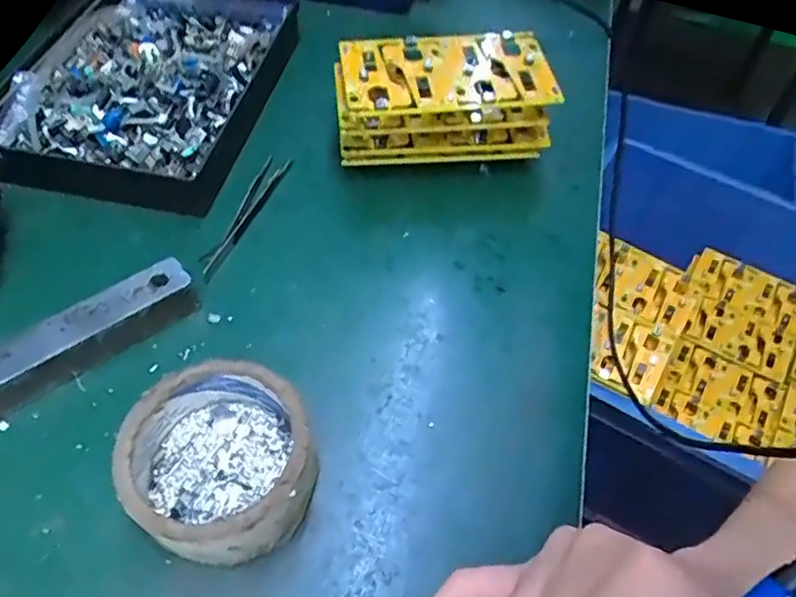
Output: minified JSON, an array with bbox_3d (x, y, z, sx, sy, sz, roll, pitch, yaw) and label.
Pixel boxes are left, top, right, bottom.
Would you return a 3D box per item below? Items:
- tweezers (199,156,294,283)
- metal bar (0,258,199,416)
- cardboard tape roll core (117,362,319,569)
[{"bbox_3d":[-0.104,-0.059,0.416,0.020,0.006,0.117,15,55,9],"label":"tweezers"},{"bbox_3d":[-0.179,0.025,0.337,0.137,0.027,0.029,-32,61,-22],"label":"metal bar"},{"bbox_3d":[-0.084,0.077,0.290,0.086,0.042,0.083,30,58,19],"label":"cardboard tape roll core"}]

